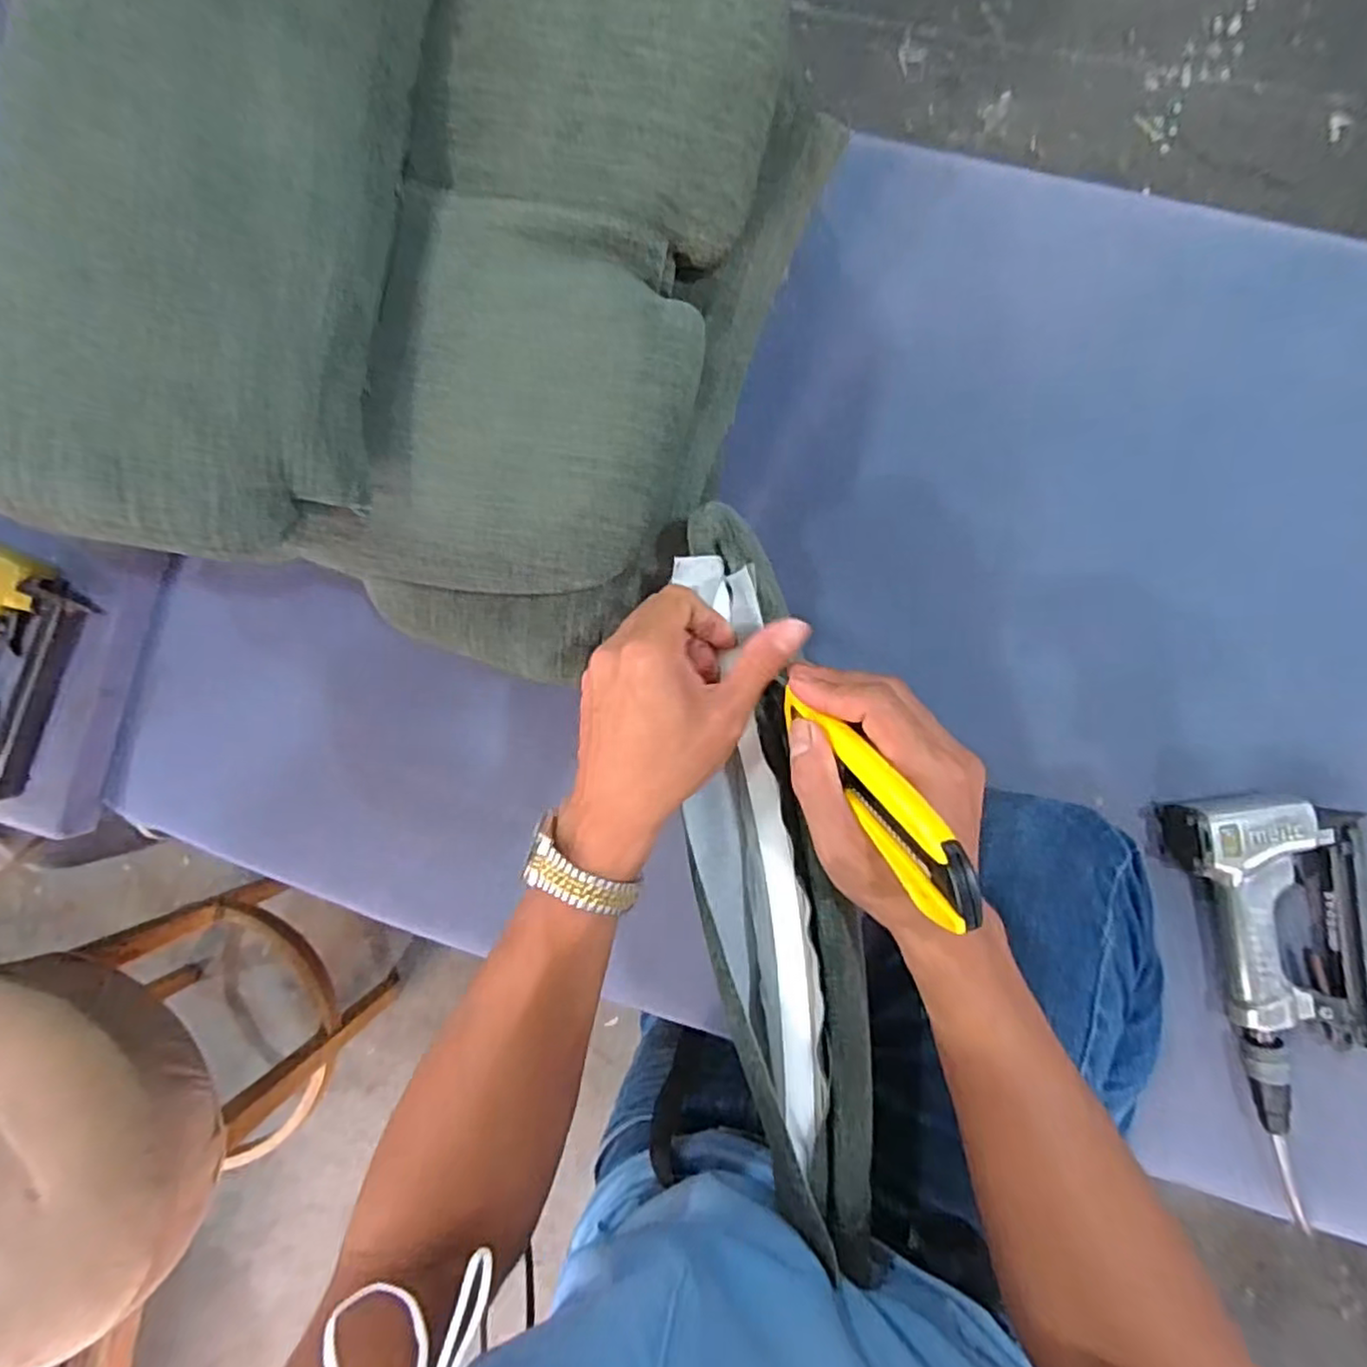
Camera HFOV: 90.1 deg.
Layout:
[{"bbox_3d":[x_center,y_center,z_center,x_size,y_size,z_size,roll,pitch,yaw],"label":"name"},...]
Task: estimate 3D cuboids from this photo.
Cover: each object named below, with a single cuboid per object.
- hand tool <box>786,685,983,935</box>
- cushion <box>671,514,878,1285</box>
[{"bbox_3d":[0.082,0.046,0.293,0.022,0.024,0.125,-33,50,3],"label":"hand tool"},{"bbox_3d":[0.047,0.098,0.372,0.077,0.052,0.391,-8,84,4],"label":"cushion"}]

